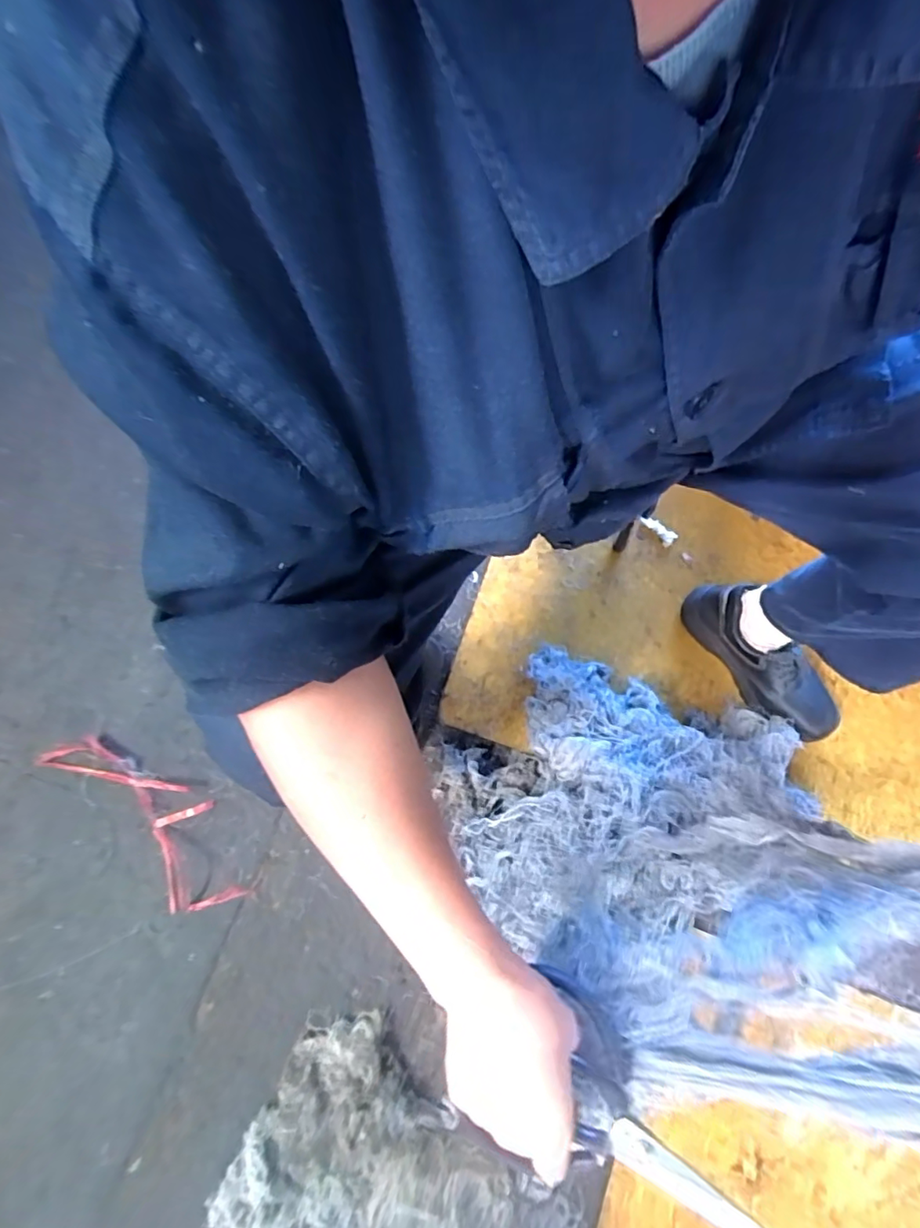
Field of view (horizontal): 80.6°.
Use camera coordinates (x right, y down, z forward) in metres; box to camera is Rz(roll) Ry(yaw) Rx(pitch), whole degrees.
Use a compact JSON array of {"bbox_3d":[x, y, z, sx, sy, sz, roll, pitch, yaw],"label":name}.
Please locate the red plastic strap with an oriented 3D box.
[{"bbox_3d":[-0.436,0.277,0.756,0.351,0.038,0.127,42,82,8],"label":"red plastic strap"}]

